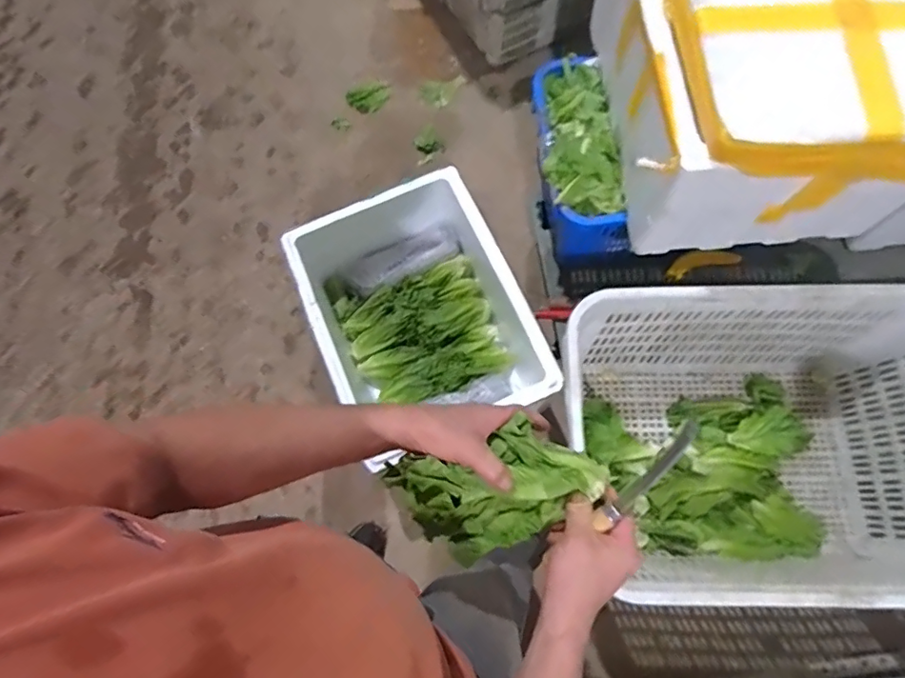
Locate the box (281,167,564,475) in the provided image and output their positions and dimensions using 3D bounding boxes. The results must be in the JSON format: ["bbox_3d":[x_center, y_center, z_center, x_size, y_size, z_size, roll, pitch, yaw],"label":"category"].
[{"bbox_3d":[-0.074,-0.042,1.283,0.458,0.252,0.569,-23,72,-5],"label":"box"}]

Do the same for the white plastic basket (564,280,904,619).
[{"bbox_3d":[0.563,0.206,1.031,0.704,0.372,0.510,-1,72,2],"label":"white plastic basket"}]

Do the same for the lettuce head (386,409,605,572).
[{"bbox_3d":[0.046,0.149,0.545,0.183,0.110,0.115,-26,73,-6],"label":"lettuce head"}]

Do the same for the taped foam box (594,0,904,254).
[{"bbox_3d":[0.552,-0.497,0.942,0.508,0.324,0.583,0,72,2],"label":"taped foam box"}]

